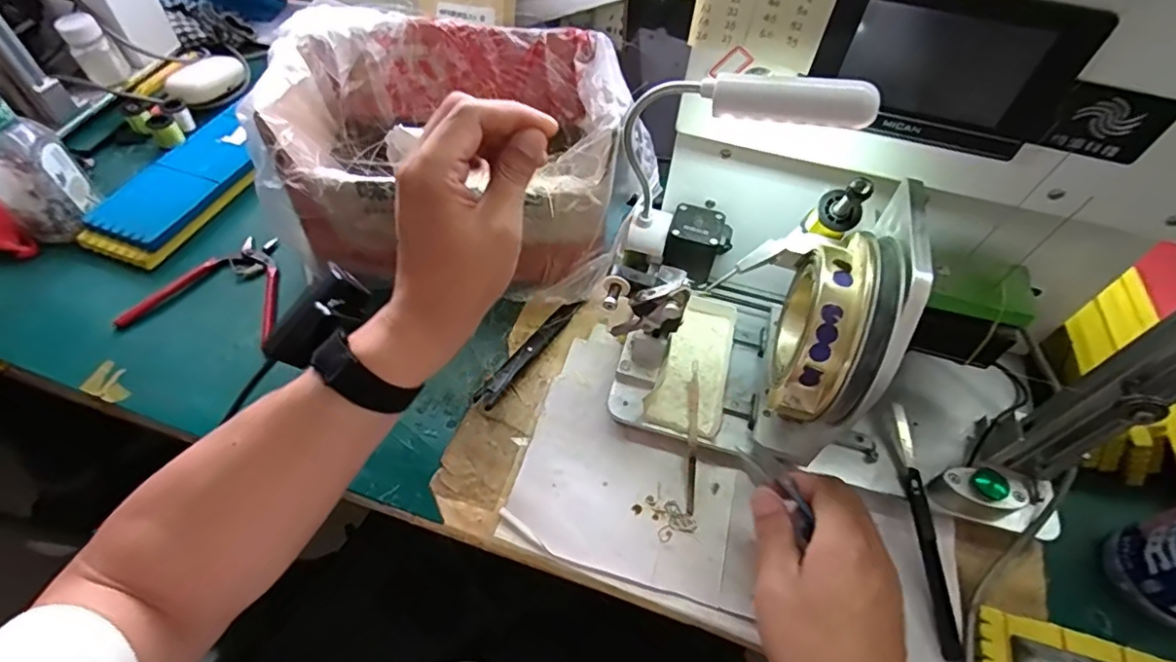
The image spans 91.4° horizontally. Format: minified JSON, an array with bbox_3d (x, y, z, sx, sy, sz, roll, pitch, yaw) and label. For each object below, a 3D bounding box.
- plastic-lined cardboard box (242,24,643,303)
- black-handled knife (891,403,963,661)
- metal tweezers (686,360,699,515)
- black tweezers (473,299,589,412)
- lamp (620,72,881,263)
[{"bbox_3d":[-0.114,-0.162,0.516,0.287,0.138,0.202,2,53,-4],"label":"plastic-lined cardboard box"},{"bbox_3d":[0.247,0.138,0.422,0.016,0.017,0.176,4,53,-2],"label":"black-handled knife"},{"bbox_3d":[0.083,0.083,0.454,0.008,0.013,0.116,5,77,-2],"label":"metal tweezers"},{"bbox_3d":[-0.051,0.017,0.510,0.017,0.013,0.133,30,57,17],"label":"black tweezers"},{"bbox_3d":[0.090,-0.098,0.392,0.134,0.206,0.073,25,55,13],"label":"lamp"}]

